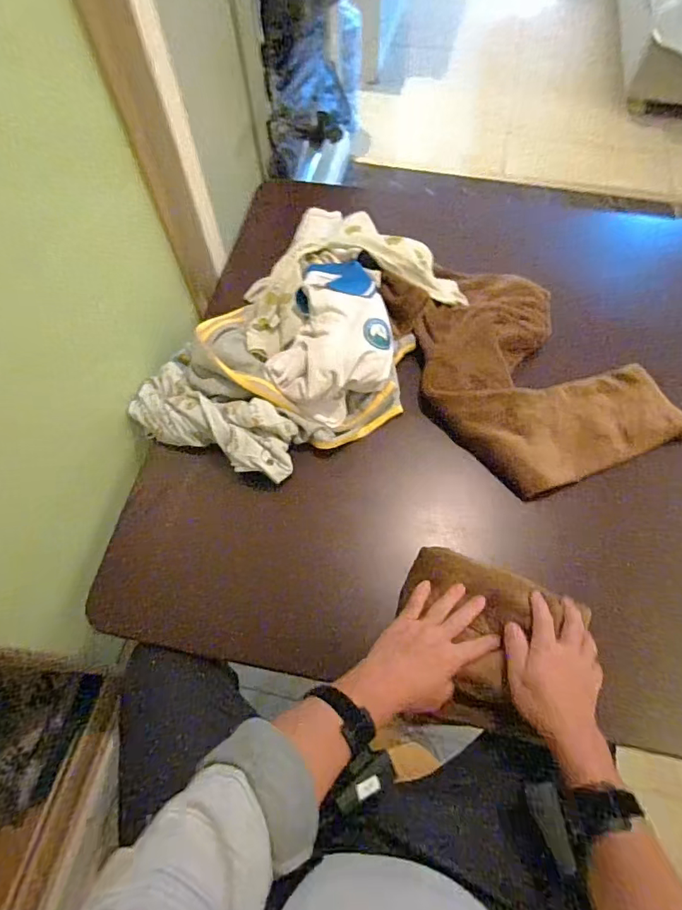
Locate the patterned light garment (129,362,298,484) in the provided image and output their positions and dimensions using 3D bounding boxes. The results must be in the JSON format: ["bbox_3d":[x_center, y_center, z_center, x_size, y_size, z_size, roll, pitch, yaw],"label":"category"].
[{"bbox_3d":[-0.200,-0.060,0.753,0.292,0.068,0.120,24,66,12],"label":"patterned light garment"}]

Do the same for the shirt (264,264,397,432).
[{"bbox_3d":[-0.007,-0.187,0.777,0.188,0.092,0.266,11,64,6],"label":"shirt"}]

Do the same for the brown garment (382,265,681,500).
[{"bbox_3d":[0.301,-0.156,0.800,0.335,0.104,0.416,-19,65,-9],"label":"brown garment"}]

